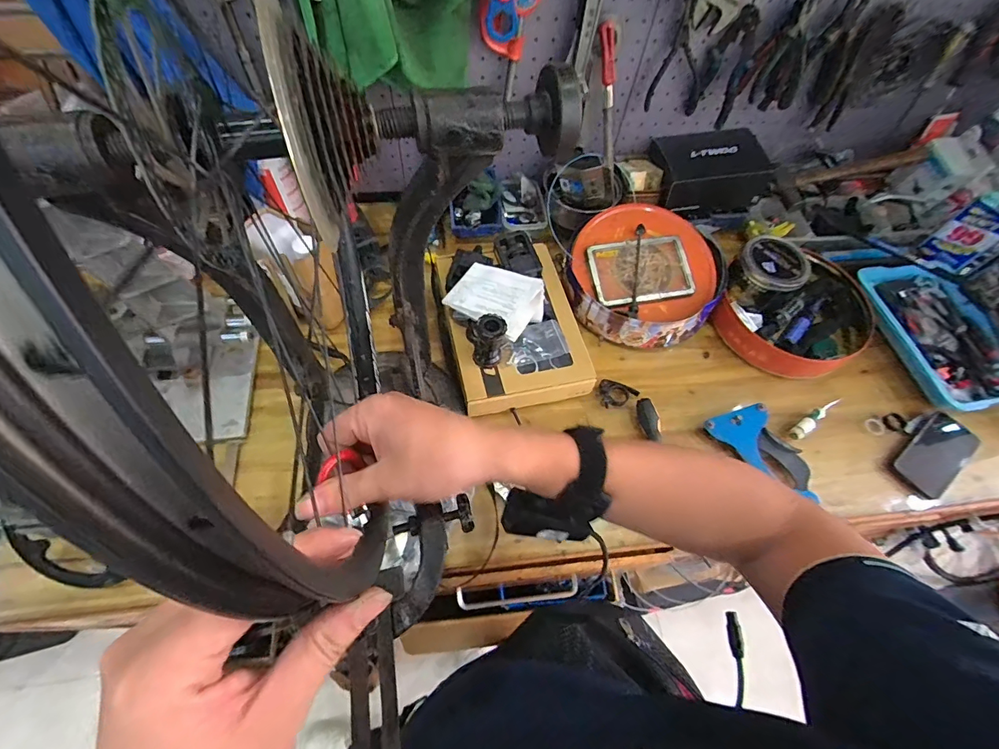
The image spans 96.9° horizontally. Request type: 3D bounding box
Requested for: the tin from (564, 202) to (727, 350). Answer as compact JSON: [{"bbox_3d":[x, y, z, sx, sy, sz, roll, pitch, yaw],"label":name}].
[{"bbox_3d":[0.270,-0.184,0.826,0.281,0.080,0.281,1,81,-5],"label":"tin"}]

